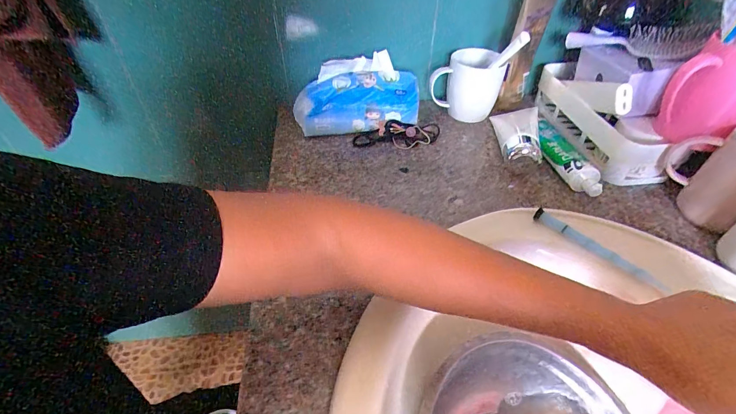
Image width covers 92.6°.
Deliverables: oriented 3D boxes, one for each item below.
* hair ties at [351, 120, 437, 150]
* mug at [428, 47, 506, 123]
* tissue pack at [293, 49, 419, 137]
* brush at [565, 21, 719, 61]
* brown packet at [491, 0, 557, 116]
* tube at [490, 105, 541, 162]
[{"bbox_3d":[0.047,-0.116,0.565,0.136,0.020,0.054,-2,44,0],"label":"hair ties"},{"bbox_3d":[0.165,-0.207,0.598,0.119,0.105,0.080,4,44,4],"label":"mug"},{"bbox_3d":[-0.016,-0.175,0.569,0.200,0.103,0.064,-5,44,-3],"label":"tissue pack"},{"bbox_3d":[0.364,-0.234,0.481,0.156,0.052,0.034,34,54,31],"label":"brush"},{"bbox_3d":[0.251,-0.246,0.563,0.077,0.192,0.018,-20,47,-21],"label":"brown packet"},{"bbox_3d":[0.227,-0.115,0.540,0.070,0.041,0.144,11,46,13],"label":"tube"}]

